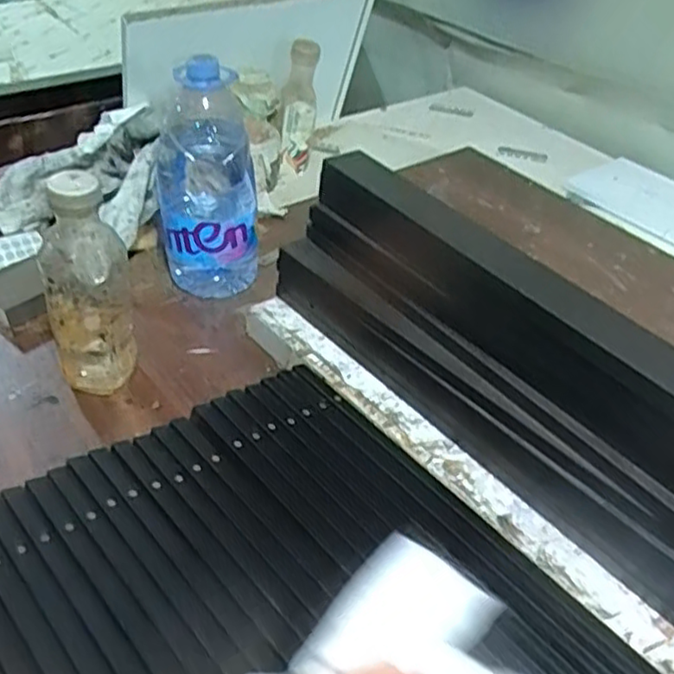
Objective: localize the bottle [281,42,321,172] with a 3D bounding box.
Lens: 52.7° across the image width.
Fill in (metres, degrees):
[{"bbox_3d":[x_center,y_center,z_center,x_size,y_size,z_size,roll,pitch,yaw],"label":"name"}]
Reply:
[{"bbox_3d":[-0.056,-0.312,0.941,0.056,0.182,0.052,1,42,-5],"label":"bottle"}]

